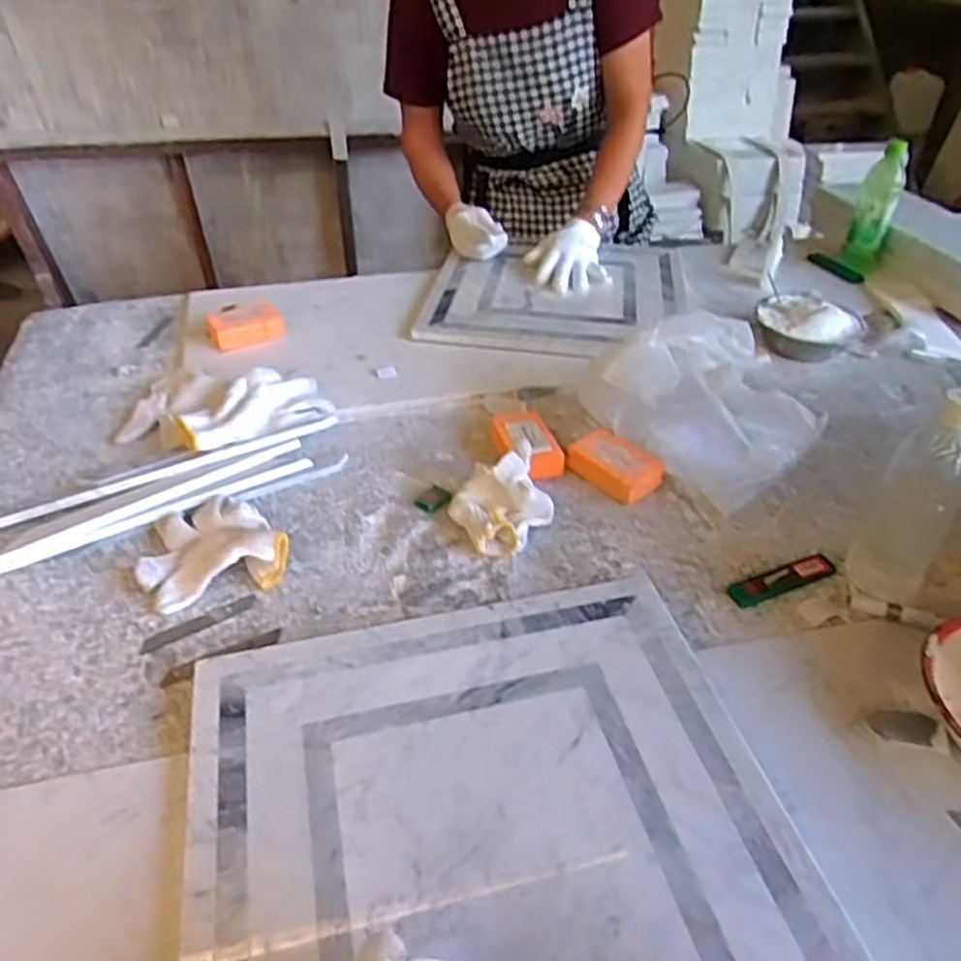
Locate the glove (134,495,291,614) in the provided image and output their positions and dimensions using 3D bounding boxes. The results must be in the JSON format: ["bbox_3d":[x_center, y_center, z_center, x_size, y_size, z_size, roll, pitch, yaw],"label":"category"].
[{"bbox_3d":[-0.256,0.063,0.684,0.123,0.044,0.127,-21,44,-21],"label":"glove"}]

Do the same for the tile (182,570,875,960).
[{"bbox_3d":[0.010,0.240,0.478,0.388,0.015,0.391,-11,41,-10],"label":"tile"}]

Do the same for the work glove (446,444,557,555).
[{"bbox_3d":[0.024,0.021,0.729,0.089,0.063,0.085,-21,43,-21],"label":"work glove"}]

